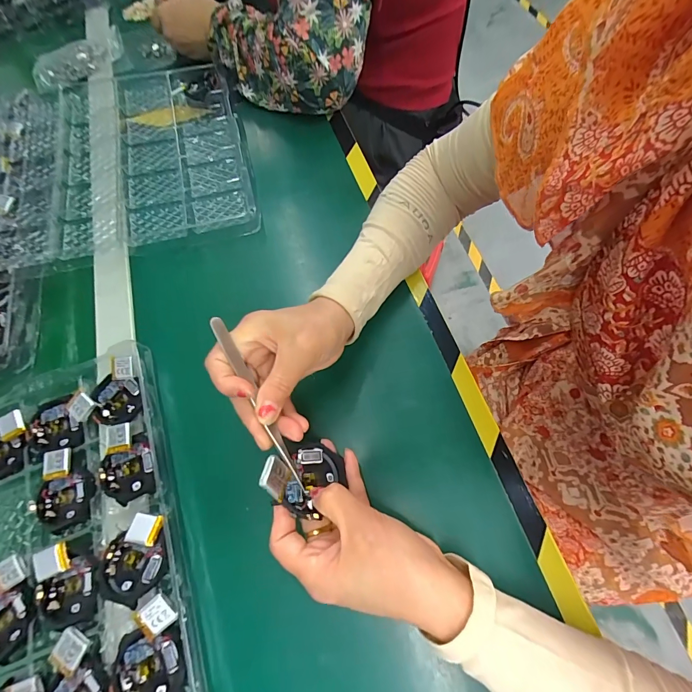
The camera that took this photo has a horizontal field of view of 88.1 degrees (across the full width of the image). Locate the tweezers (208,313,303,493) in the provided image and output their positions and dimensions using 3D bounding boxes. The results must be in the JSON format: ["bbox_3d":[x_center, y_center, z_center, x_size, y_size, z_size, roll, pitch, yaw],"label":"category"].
[{"bbox_3d":[-0.059,0.038,0.240,0.008,0.006,0.127,-27,93,-9],"label":"tweezers"}]

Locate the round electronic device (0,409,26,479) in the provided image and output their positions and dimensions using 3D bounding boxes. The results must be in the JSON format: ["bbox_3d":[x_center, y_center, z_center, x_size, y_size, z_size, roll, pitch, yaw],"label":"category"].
[{"bbox_3d":[-0.314,0.089,0.325,0.046,0.018,0.059,15,69,13],"label":"round electronic device"}]

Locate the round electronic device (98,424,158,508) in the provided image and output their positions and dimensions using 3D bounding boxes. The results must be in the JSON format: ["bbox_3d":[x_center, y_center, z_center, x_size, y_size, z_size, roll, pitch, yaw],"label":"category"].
[{"bbox_3d":[-0.186,0.099,0.302,0.039,0.021,0.061,-26,66,-5],"label":"round electronic device"}]

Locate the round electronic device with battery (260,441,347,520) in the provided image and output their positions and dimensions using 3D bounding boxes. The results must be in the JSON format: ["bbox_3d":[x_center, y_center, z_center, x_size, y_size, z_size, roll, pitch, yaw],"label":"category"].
[{"bbox_3d":[-0.028,0.086,0.244,0.053,0.022,0.053,13,61,-25],"label":"round electronic device with battery"}]

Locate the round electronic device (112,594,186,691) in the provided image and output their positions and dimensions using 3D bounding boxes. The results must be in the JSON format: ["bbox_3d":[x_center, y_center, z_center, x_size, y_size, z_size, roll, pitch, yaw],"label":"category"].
[{"bbox_3d":[-0.137,0.213,0.246,0.045,0.018,0.067,-11,66,2],"label":"round electronic device"}]

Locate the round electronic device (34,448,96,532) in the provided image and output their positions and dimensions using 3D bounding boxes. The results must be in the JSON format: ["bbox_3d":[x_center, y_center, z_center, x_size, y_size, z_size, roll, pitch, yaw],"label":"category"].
[{"bbox_3d":[-0.239,0.120,0.302,0.045,0.015,0.063,-17,66,-1],"label":"round electronic device"}]

